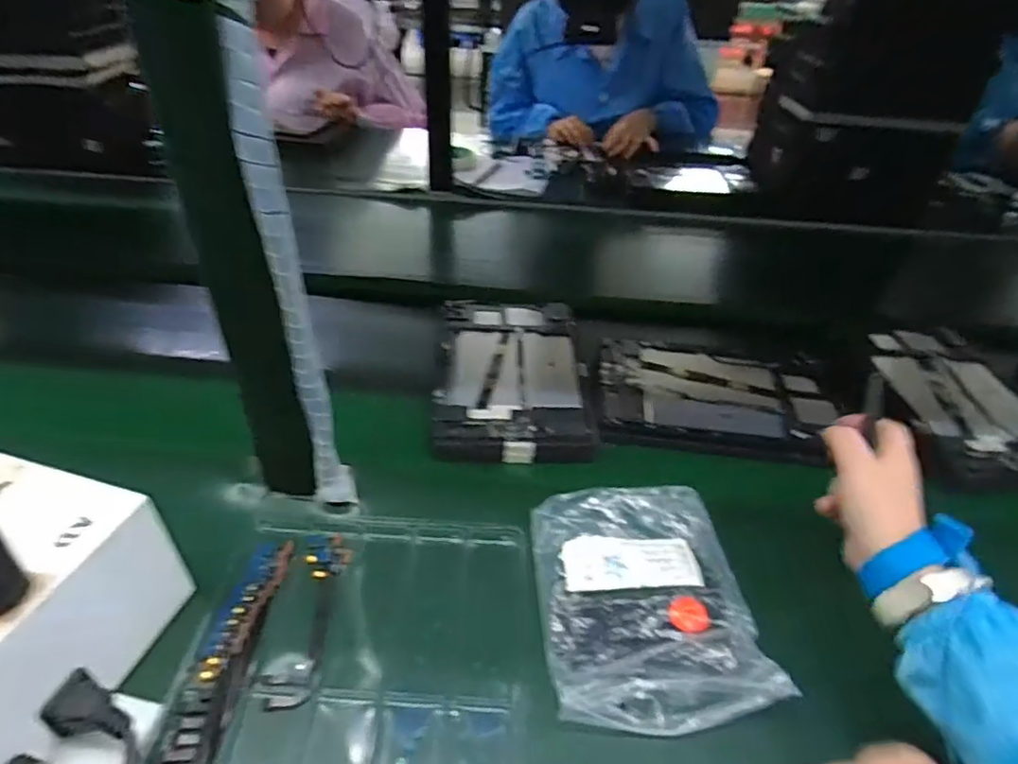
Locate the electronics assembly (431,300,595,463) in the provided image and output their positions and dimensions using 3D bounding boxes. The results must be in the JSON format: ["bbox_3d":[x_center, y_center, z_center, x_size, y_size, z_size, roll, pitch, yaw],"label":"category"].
[{"bbox_3d":[0.004,-0.017,0.637,0.151,0.023,0.257,2,37,-1],"label":"electronics assembly"}]

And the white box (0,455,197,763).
[{"bbox_3d":[-0.304,0.142,0.350,0.121,0.114,0.159,13,38,14],"label":"white box"}]

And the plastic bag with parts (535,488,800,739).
[{"bbox_3d":[0.097,0.150,0.428,0.145,0.032,0.173,-2,37,-6],"label":"plastic bag with parts"}]

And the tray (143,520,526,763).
[{"bbox_3d":[-0.100,0.202,0.382,0.216,0.022,0.267,1,38,1],"label":"tray"}]

